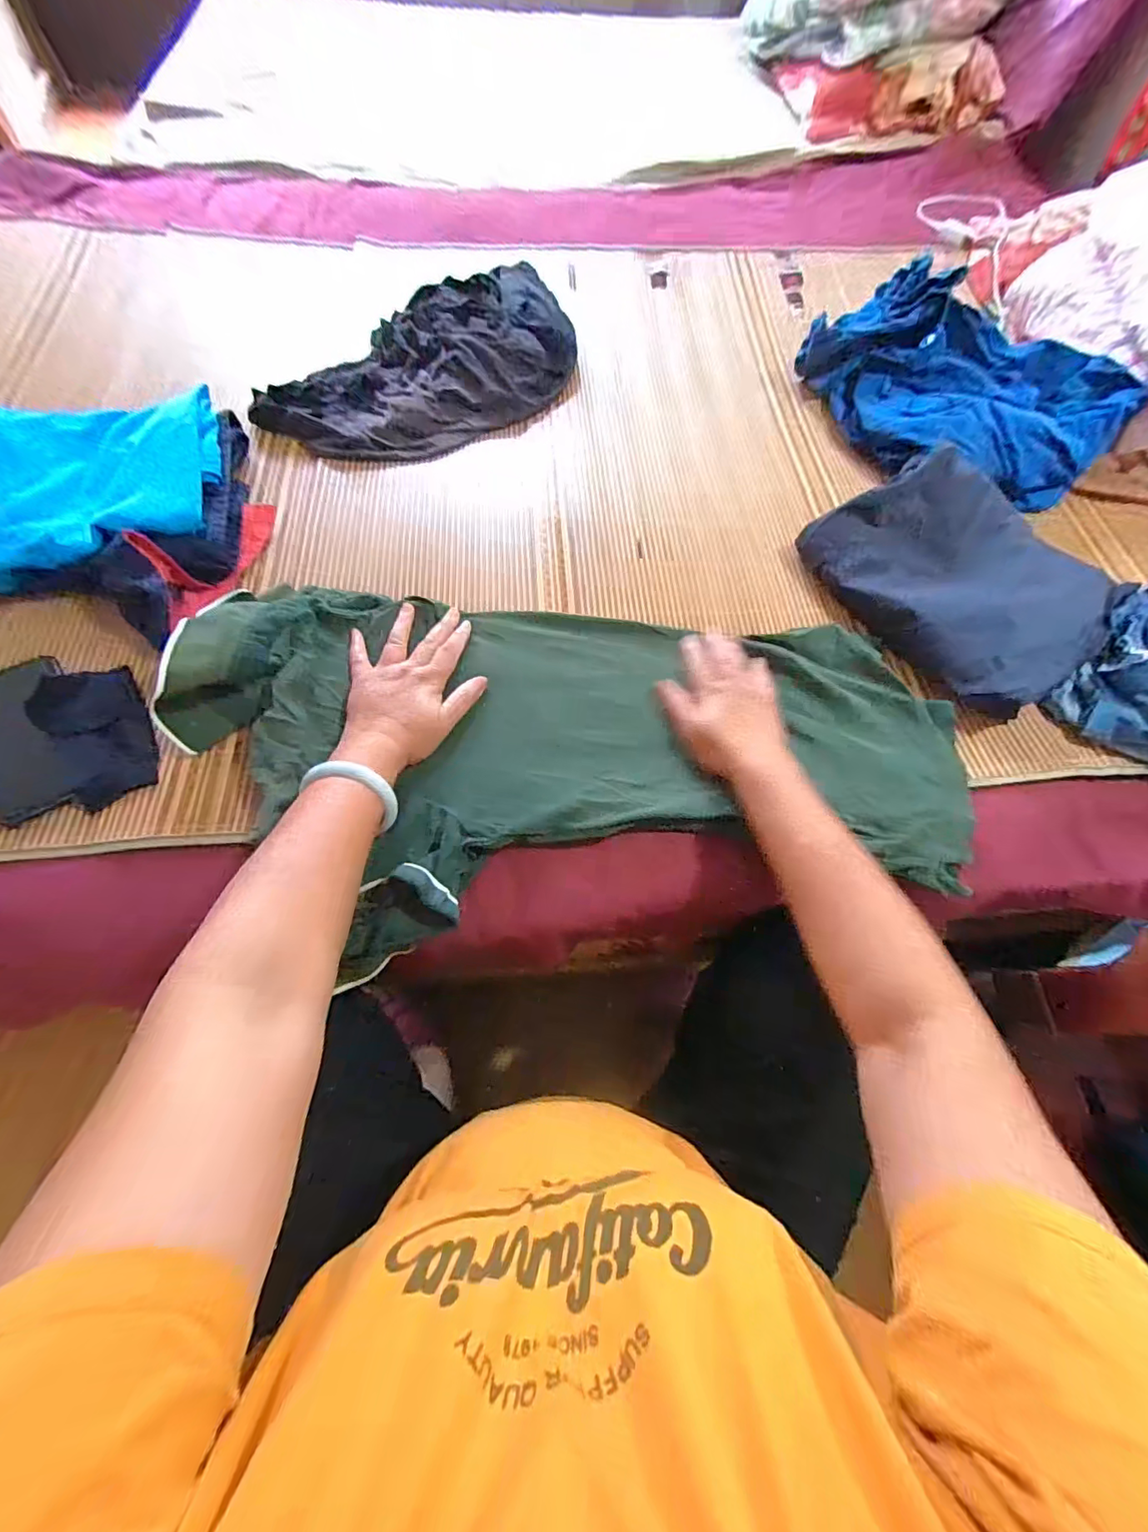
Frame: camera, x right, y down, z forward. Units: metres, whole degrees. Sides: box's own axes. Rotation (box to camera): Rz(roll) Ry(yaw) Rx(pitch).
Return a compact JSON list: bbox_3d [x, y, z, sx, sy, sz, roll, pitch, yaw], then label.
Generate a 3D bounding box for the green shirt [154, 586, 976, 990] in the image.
[{"bbox_3d":[0.010,-0.011,0.450,0.695,0.066,0.347,3,66,-4],"label":"green shirt"}]

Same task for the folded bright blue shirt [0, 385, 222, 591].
[{"bbox_3d":[-0.503,-0.296,0.533,0.254,0.063,0.238,-10,67,-7],"label":"folded bright blue shirt"}]

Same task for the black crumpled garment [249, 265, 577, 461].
[{"bbox_3d":[-0.172,-0.535,0.690,0.263,0.046,0.437,30,68,10],"label":"black crumpled garment"}]

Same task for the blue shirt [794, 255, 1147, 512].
[{"bbox_3d":[0.501,-0.496,0.677,0.270,0.109,0.373,-32,71,-16],"label":"blue shirt"}]

